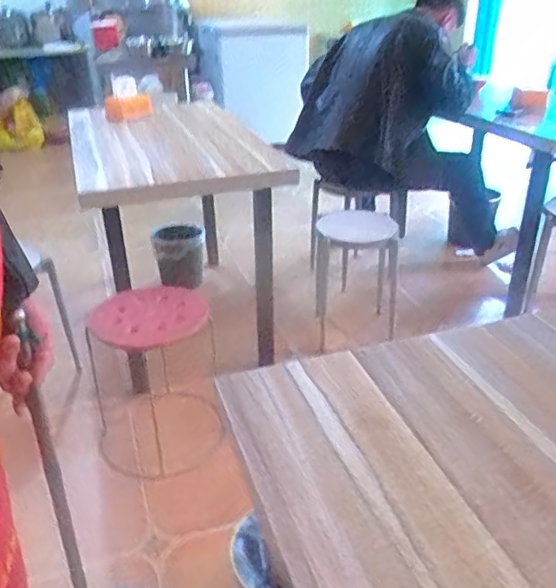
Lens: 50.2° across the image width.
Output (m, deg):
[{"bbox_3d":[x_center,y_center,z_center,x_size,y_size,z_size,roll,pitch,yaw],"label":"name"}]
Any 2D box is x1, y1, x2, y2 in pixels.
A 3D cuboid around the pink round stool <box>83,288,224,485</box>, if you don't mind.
[{"bbox_3d":[-0.347,0.222,1.683,0.355,0.397,0.375,1,28,0],"label":"pink round stool"}]

